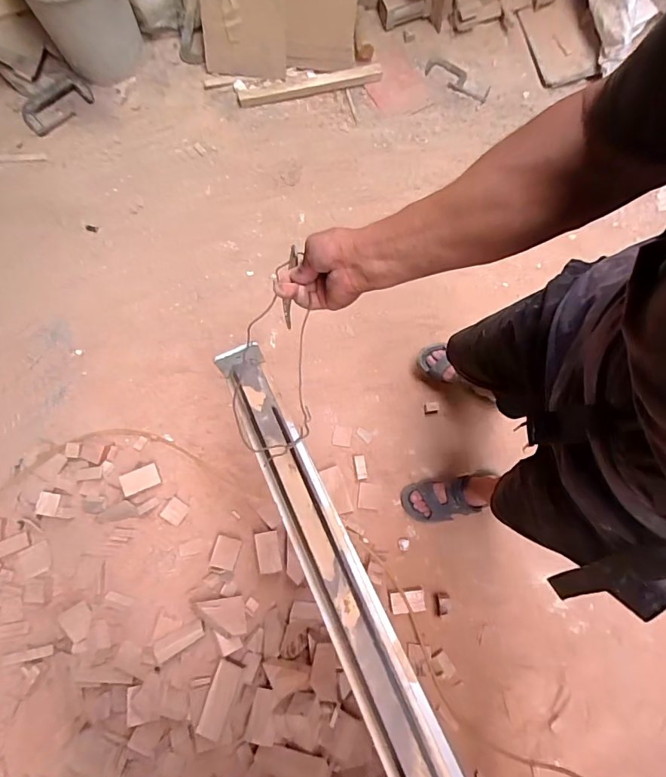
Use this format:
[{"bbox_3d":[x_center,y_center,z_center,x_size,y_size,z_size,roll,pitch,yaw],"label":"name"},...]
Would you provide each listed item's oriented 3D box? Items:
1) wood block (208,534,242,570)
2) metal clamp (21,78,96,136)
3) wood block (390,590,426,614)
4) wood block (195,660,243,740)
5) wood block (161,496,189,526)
[{"bbox_3d":[-0.277,0.422,1.174,0.065,0.014,0.078,12,65,5],"label":"wood block"},{"bbox_3d":[-0.909,-0.937,1.503,0.235,0.036,0.123,-40,82,-9],"label":"metal clamp"},{"bbox_3d":[0.195,0.553,1.182,0.088,0.011,0.051,-4,78,-3],"label":"wood block"},{"bbox_3d":[-0.253,0.696,1.024,0.056,0.019,0.148,16,62,2],"label":"wood block"},{"bbox_3d":[-0.421,0.327,1.217,0.056,0.014,0.056,32,78,8],"label":"wood block"}]

